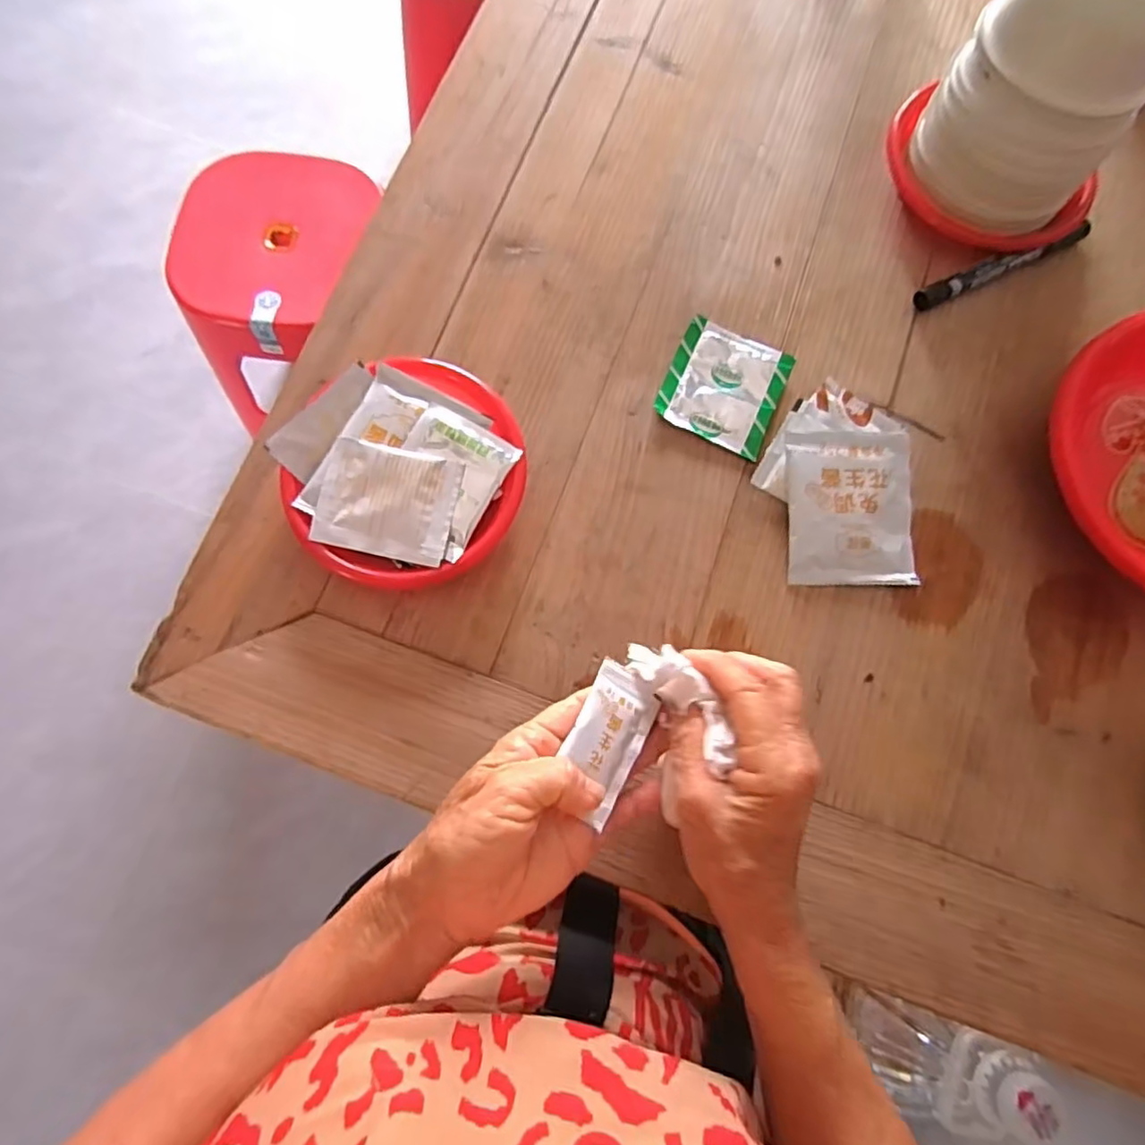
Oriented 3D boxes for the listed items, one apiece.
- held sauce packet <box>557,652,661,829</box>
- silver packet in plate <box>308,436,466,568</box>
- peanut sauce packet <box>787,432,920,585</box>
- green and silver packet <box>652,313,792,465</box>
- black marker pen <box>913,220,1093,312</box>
[{"bbox_3d":[0.019,0.083,0.333,0.037,0.005,0.071,36,64,-15],"label":"held sauce packet"},{"bbox_3d":[-0.109,-0.042,0.384,0.078,0.005,0.064,13,83,0],"label":"silver packet in plate"},{"bbox_3d":[0.172,-0.040,0.404,0.076,0.017,0.093,0,77,-1],"label":"peanut sauce packet"},{"bbox_3d":[0.100,-0.122,0.429,0.073,0.005,0.078,23,78,5],"label":"green and silver packet"},{"bbox_3d":[0.295,-0.209,0.445,0.135,0.014,0.013,-24,78,-6],"label":"black marker pen"}]

